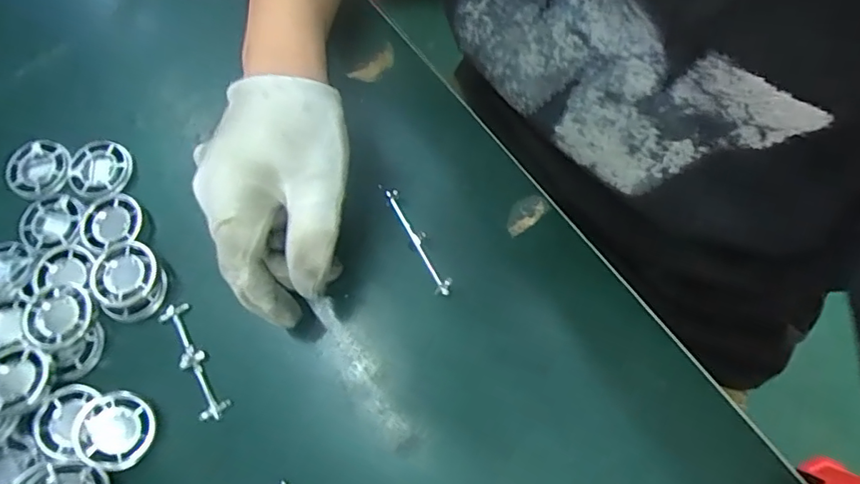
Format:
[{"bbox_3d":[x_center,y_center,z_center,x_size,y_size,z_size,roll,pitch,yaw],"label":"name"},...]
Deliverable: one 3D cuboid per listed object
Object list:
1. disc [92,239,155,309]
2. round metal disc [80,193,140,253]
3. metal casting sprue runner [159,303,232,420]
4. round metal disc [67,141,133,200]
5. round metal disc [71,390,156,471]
[{"bbox_3d":[-0.178,0.018,0.315,0.038,0.011,0.037,-1,73,4],"label":"disc"},{"bbox_3d":[-0.194,-0.012,0.330,0.036,0.007,0.037,-1,73,4],"label":"round metal disc"},{"bbox_3d":[-0.136,0.068,0.310,0.016,0.009,0.070,-29,73,-5],"label":"metal casting sprue runner"},{"bbox_3d":[-0.211,-0.046,0.346,0.038,0.009,0.040,-1,73,4],"label":"round metal disc"},{"bbox_3d":[-0.170,0.101,0.292,0.038,0.010,0.038,5,75,-20],"label":"round metal disc"}]

